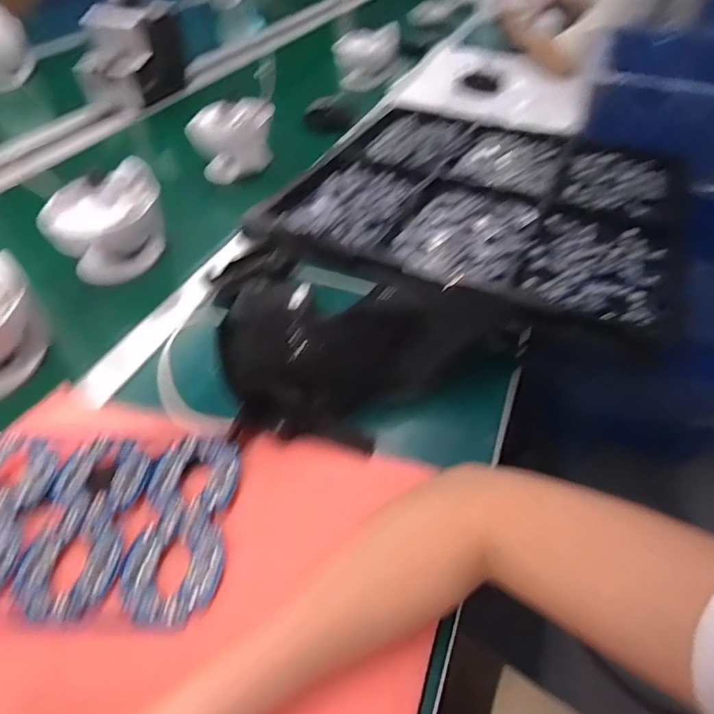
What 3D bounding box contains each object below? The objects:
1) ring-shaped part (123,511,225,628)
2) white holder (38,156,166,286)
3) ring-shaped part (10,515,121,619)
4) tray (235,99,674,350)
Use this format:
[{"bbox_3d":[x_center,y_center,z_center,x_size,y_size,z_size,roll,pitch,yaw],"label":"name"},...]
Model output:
[{"bbox_3d":[-0.123,0.143,0.325,0.067,0.004,0.073,0,47,0],"label":"ring-shaped part"},{"bbox_3d":[-0.301,-0.158,0.586,0.090,0.101,0.127,31,54,25],"label":"white holder"},{"bbox_3d":[-0.196,0.142,0.327,0.064,0.006,0.065,0,47,0],"label":"ring-shaped part"},{"bbox_3d":[0.197,-0.246,0.706,0.523,0.027,0.507,22,50,18],"label":"tray"}]

